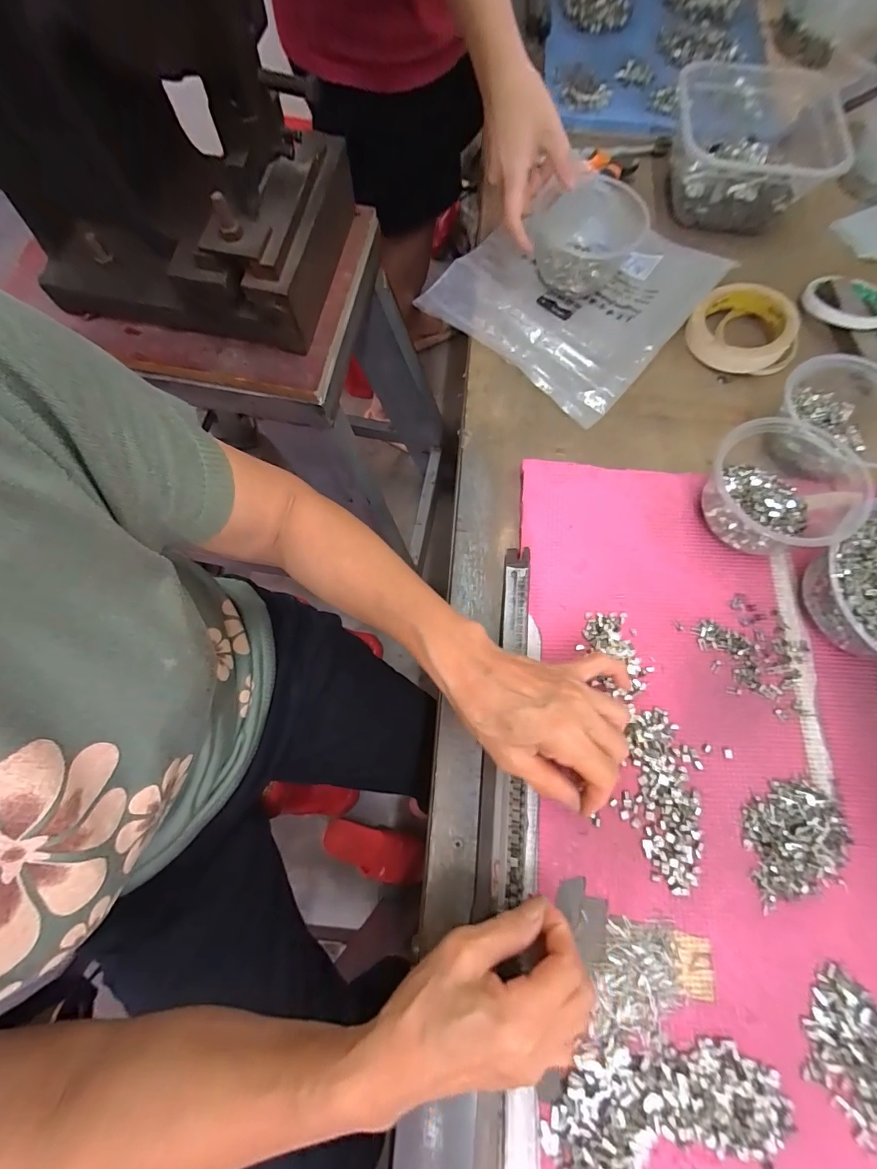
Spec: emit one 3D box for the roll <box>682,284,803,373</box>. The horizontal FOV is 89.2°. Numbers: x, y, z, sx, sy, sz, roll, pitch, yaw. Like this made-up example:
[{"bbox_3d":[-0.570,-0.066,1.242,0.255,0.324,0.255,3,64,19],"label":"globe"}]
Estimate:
[{"bbox_3d":[0.316,-0.268,0.460,0.094,0.027,0.096,0,72,0],"label":"roll"}]

